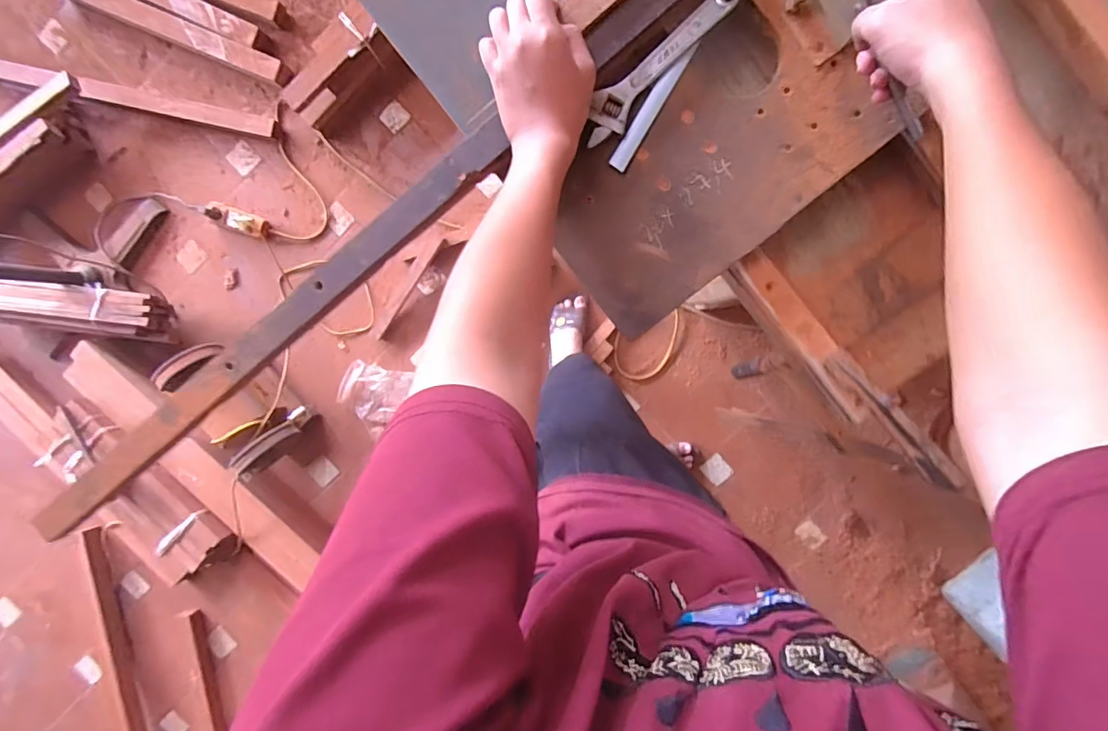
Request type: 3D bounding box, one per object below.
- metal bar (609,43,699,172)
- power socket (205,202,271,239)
[{"bbox_3d":[0.092,-0.244,0.468,0.020,0.007,0.128,31,96,4],"label":"metal bar"},{"bbox_3d":[-0.852,-0.390,1.343,0.176,0.057,0.059,20,95,5],"label":"power socket"}]

